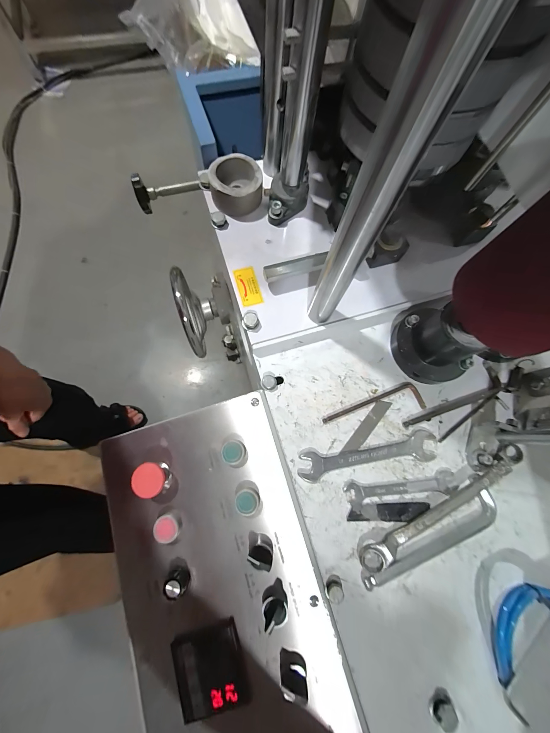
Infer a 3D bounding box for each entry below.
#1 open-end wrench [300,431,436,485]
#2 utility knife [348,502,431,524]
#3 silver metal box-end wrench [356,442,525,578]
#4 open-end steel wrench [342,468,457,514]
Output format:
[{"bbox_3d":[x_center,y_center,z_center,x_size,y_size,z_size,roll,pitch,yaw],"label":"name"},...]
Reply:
[{"bbox_3d":[0.118,0.113,0.350,0.176,0.014,0.036,-8,75,-6],"label":"open-end wrench"},{"bbox_3d":[0.137,0.177,0.333,0.096,0.008,0.021,0,75,-4],"label":"utility knife"},{"bbox_3d":[0.211,0.166,0.333,0.250,0.020,0.029,-28,78,-11],"label":"silver metal box-end wrench"},{"bbox_3d":[0.157,0.150,0.343,0.137,0.006,0.033,-9,75,-6],"label":"open-end steel wrench"}]

